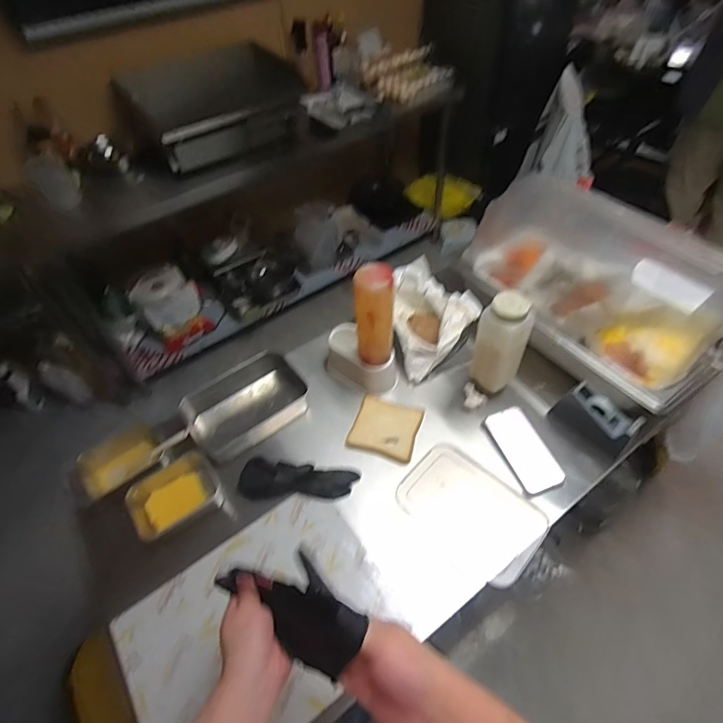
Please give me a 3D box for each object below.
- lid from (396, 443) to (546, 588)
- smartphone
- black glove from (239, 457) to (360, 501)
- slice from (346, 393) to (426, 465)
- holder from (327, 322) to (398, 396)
[{"bbox_3d":[0.186,0.256,0.759,0.231,0.017,0.170,34,60,28],"label":"lid"},{"bbox_3d":[0.303,0.164,0.824,0.085,0.007,0.169,-24,56,-3],"label":"smartphone"},{"bbox_3d":[-0.112,0.211,0.780,0.200,0.050,0.058,1,50,6],"label":"black glove"},{"bbox_3d":[0.047,0.128,0.853,0.123,0.010,0.116,13,52,15],"label":"slice"},{"bbox_3d":[-0.004,-0.007,0.915,0.156,0.095,0.083,33,60,27],"label":"holder"}]

